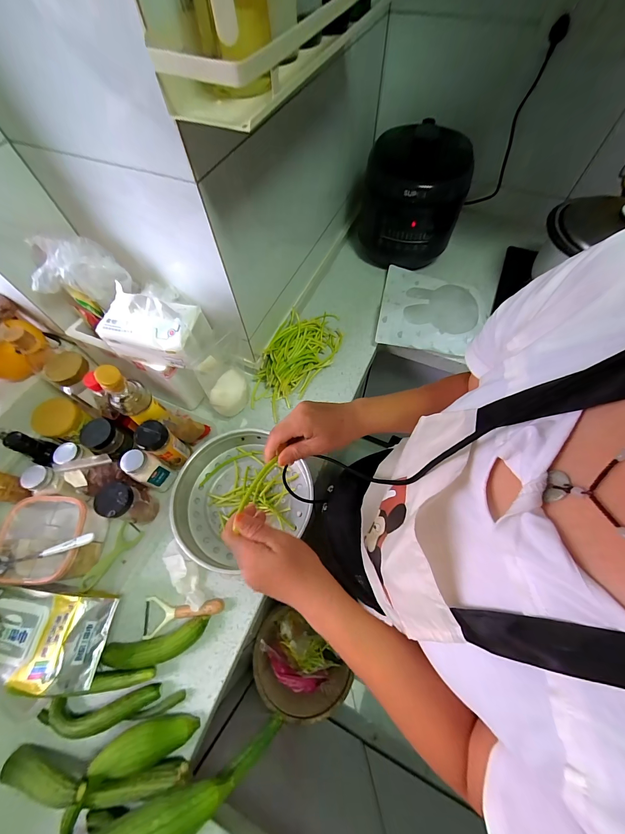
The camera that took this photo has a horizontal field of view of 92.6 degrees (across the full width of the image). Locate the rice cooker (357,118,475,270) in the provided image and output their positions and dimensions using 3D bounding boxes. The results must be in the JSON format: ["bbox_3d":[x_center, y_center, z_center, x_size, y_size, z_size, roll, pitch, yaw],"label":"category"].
[{"bbox_3d":[0.261,-0.584,0.825,0.206,0.290,0.226,0,63,0],"label":"rice cooker"}]

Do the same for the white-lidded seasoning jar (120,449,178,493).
[{"bbox_3d":[-0.317,0.104,0.578,0.055,0.114,0.048,21,65,12],"label":"white-lidded seasoning jar"}]

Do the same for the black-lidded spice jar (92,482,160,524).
[{"bbox_3d":[-0.336,0.162,0.551,0.046,0.114,0.059,27,66,15],"label":"black-lidded spice jar"}]

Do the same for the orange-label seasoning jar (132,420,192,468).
[{"bbox_3d":[-0.288,0.055,0.579,0.059,0.122,0.055,30,67,16],"label":"orange-label seasoning jar"}]

